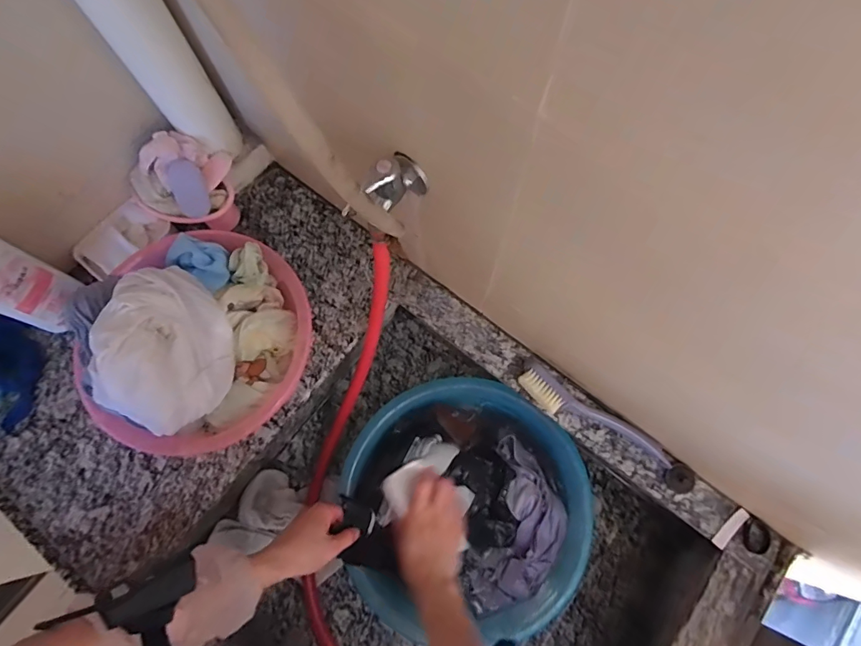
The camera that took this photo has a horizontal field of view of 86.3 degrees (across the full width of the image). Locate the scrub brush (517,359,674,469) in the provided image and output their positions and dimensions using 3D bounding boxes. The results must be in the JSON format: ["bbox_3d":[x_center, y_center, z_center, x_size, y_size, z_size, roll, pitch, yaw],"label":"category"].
[{"bbox_3d":[0.216,0.130,0.611,0.221,0.031,0.044,33,76,10],"label":"scrub brush"}]

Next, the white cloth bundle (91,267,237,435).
[{"bbox_3d":[-0.303,0.025,0.502,0.140,0.093,0.177,-23,74,-7],"label":"white cloth bundle"}]

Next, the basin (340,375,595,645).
[{"bbox_3d":[0.040,0.285,0.683,0.334,0.137,0.367,0,73,0],"label":"basin"}]

